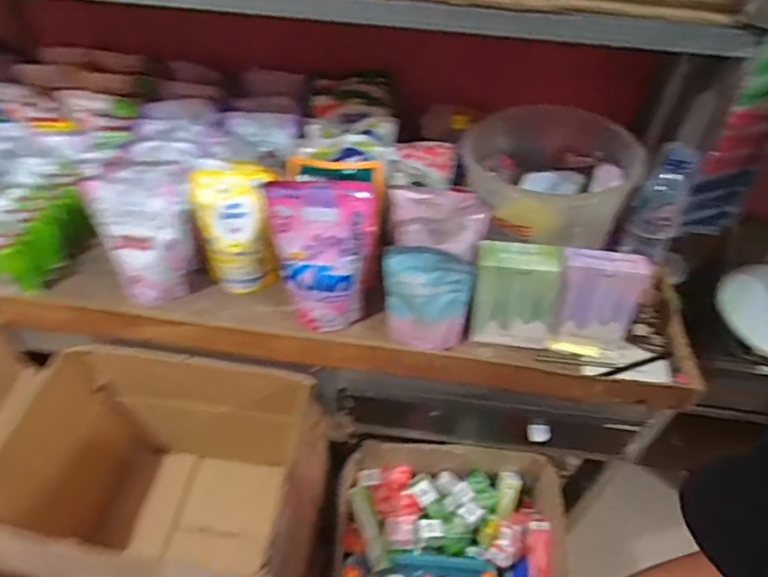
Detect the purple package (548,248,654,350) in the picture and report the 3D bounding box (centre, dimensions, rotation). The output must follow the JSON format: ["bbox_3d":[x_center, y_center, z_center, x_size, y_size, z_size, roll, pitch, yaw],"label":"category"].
[{"bbox_3d":[0.296,0.015,0.762,0.113,0.138,0.048,6,47,3],"label":"purple package"}]

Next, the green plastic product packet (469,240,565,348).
[{"bbox_3d":[0.185,0.008,0.769,0.120,0.148,0.053,6,47,3],"label":"green plastic product packet"}]

